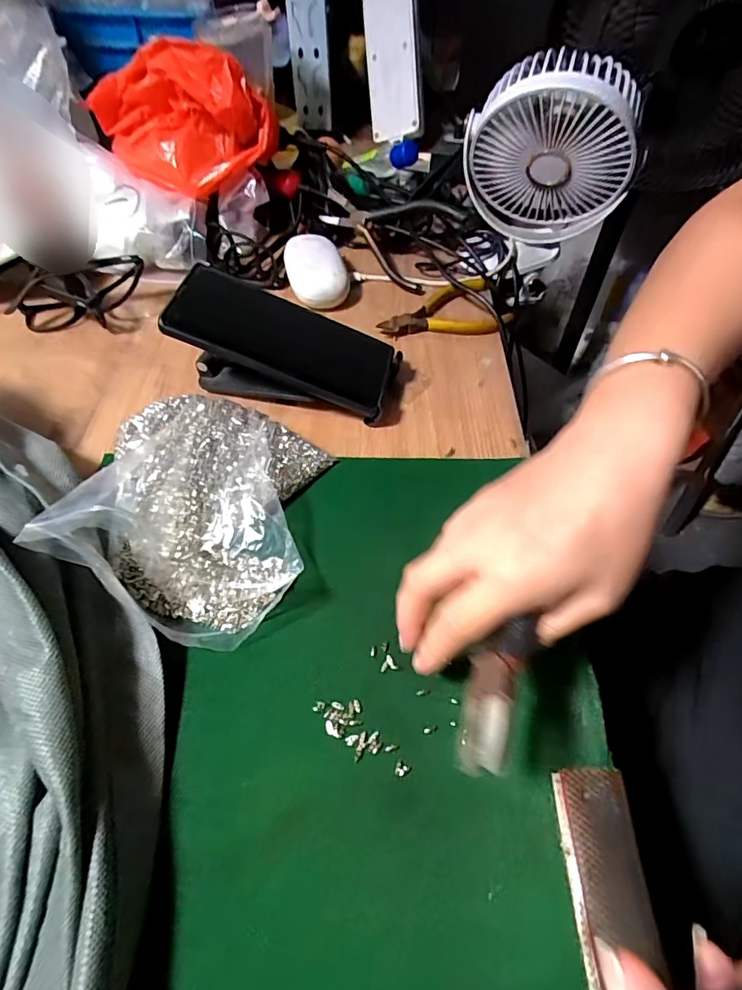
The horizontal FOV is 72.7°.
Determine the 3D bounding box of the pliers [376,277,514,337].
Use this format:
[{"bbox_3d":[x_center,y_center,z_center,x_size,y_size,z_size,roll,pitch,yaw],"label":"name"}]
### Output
[{"bbox_3d":[0.063,-0.170,0.467,0.114,0.013,0.074,-14,55,-10],"label":"pliers"}]

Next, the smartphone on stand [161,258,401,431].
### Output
[{"bbox_3d":[-0.060,-0.110,0.383,0.157,0.075,0.075,7,54,5],"label":"smartphone on stand"}]

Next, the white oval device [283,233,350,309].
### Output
[{"bbox_3d":[-0.054,-0.214,0.480,0.050,0.027,0.083,-13,54,-9],"label":"white oval device"}]

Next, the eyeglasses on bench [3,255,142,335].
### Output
[{"bbox_3d":[-0.271,-0.179,0.458,0.135,0.050,0.075,-6,52,12],"label":"eyeglasses on bench"}]

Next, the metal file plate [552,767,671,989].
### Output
[{"bbox_3d":[0.102,0.179,0.209,0.033,0.006,0.116,2,53,1],"label":"metal file plate"}]

